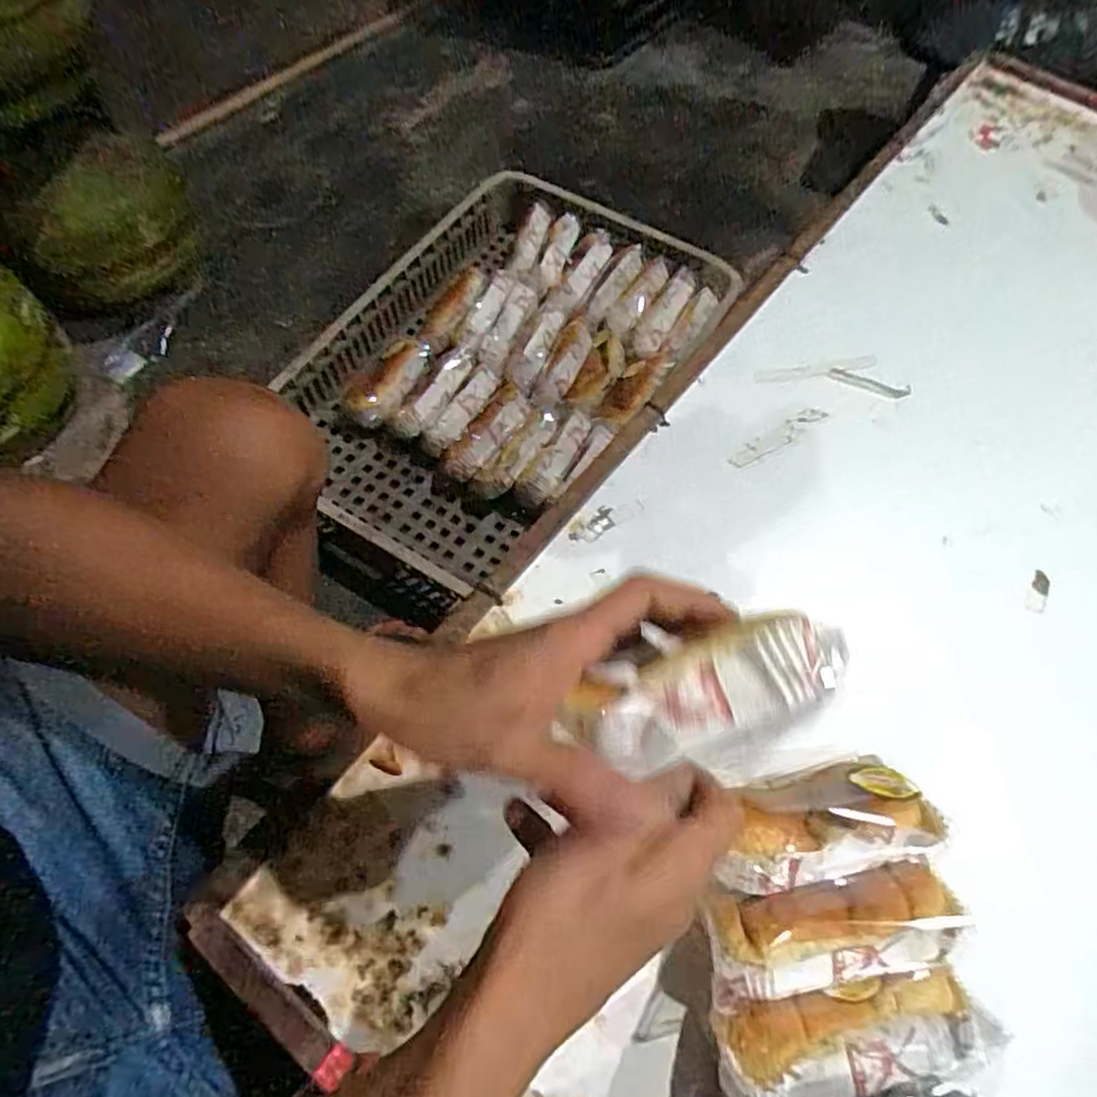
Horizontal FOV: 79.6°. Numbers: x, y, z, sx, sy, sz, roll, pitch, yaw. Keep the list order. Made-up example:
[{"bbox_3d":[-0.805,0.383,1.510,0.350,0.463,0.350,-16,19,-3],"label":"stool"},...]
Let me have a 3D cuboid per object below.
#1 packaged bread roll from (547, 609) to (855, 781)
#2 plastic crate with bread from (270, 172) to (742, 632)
[{"bbox_3d":[0.061,0.056,0.258,0.107,0.033,0.043,-20,65,5],"label":"packaged bread roll"},{"bbox_3d":[-0.088,-0.231,0.874,0.408,0.103,0.640,33,67,14],"label":"plastic crate with bread"}]

